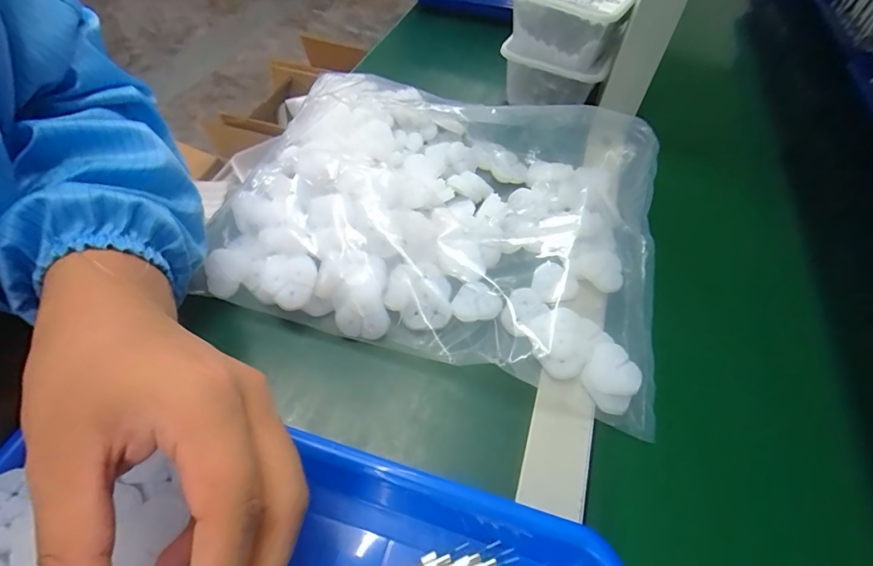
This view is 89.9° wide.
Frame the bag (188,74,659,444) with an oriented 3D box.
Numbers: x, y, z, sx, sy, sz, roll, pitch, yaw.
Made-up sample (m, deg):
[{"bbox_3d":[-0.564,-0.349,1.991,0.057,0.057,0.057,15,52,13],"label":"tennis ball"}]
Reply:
[{"bbox_3d":[0.015,-0.076,0.371,0.356,0.068,0.290,16,53,7],"label":"bag"}]

